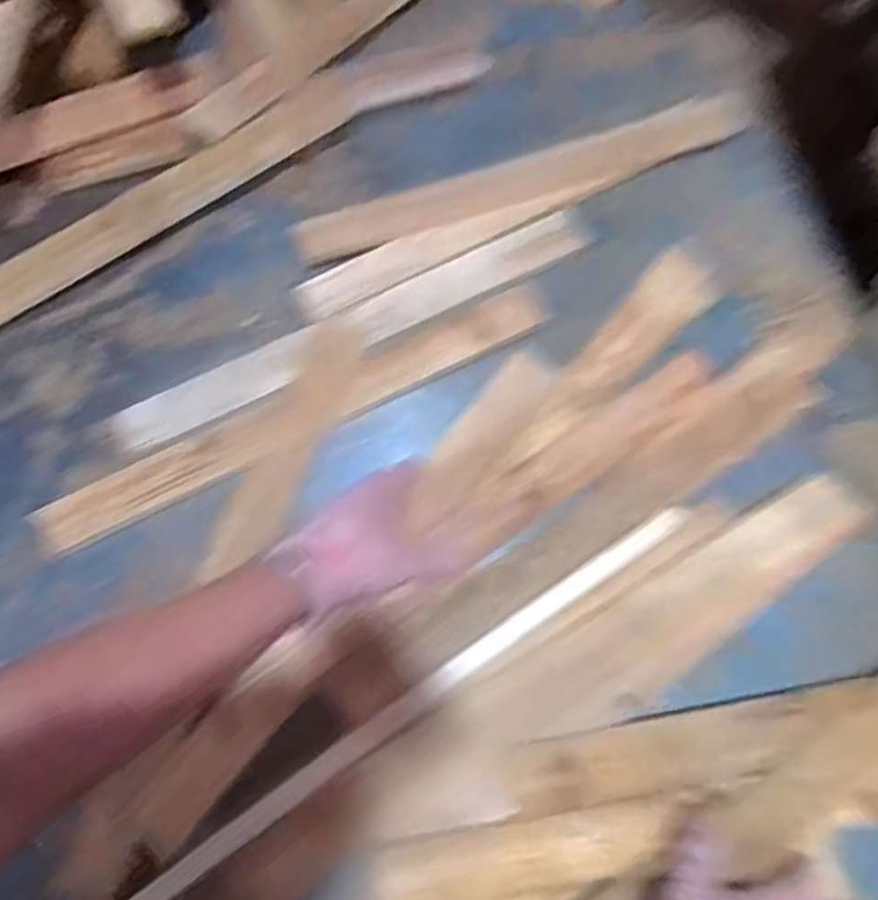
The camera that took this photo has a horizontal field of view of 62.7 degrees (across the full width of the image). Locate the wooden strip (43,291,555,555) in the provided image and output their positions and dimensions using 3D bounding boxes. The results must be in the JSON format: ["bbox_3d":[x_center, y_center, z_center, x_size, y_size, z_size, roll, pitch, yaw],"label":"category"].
[{"bbox_3d":[-0.128,-0.037,0.678,0.500,0.010,0.049,-27,70,-10],"label":"wooden strip"}]

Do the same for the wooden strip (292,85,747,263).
[{"bbox_3d":[0.099,-0.294,0.781,0.510,0.013,0.067,-20,73,-8],"label":"wooden strip"}]

